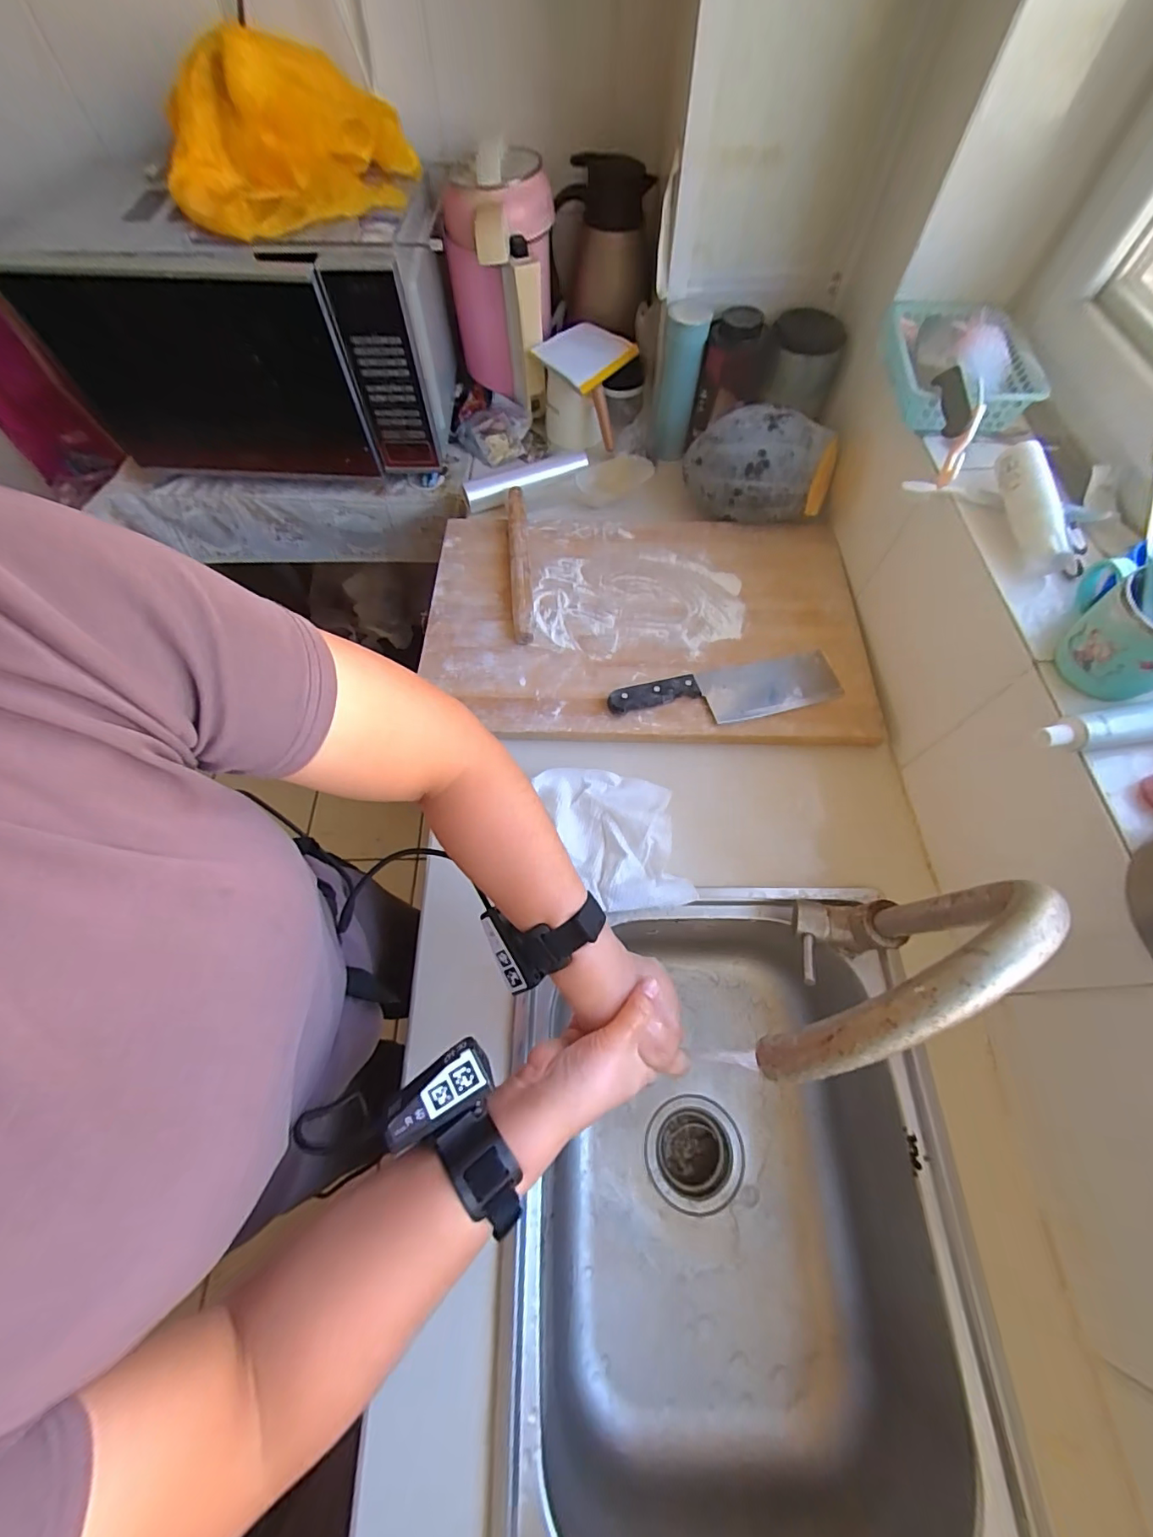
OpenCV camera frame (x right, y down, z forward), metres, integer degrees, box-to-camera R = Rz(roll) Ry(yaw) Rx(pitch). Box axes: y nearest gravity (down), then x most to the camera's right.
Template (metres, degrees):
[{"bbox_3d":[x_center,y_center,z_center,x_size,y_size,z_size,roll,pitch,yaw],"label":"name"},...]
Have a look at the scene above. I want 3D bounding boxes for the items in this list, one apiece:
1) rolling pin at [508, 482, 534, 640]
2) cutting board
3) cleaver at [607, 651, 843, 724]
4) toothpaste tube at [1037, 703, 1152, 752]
[{"bbox_3d":[-0.078,-0.285,0.713,0.027,0.027,0.265,-5,65,-2],"label":"rolling pin"},{"bbox_3d":[0.088,-0.199,0.689,0.558,0.023,0.362,1,64,2],"label":"cutting board"},{"bbox_3d":[0.182,-0.092,0.632,0.281,0.019,0.074,-11,64,-4],"label":"cleaver"},{"bbox_3d":[0.431,-0.034,0.393,0.169,0.021,0.035,-10,64,-4],"label":"toothpaste tube"}]

